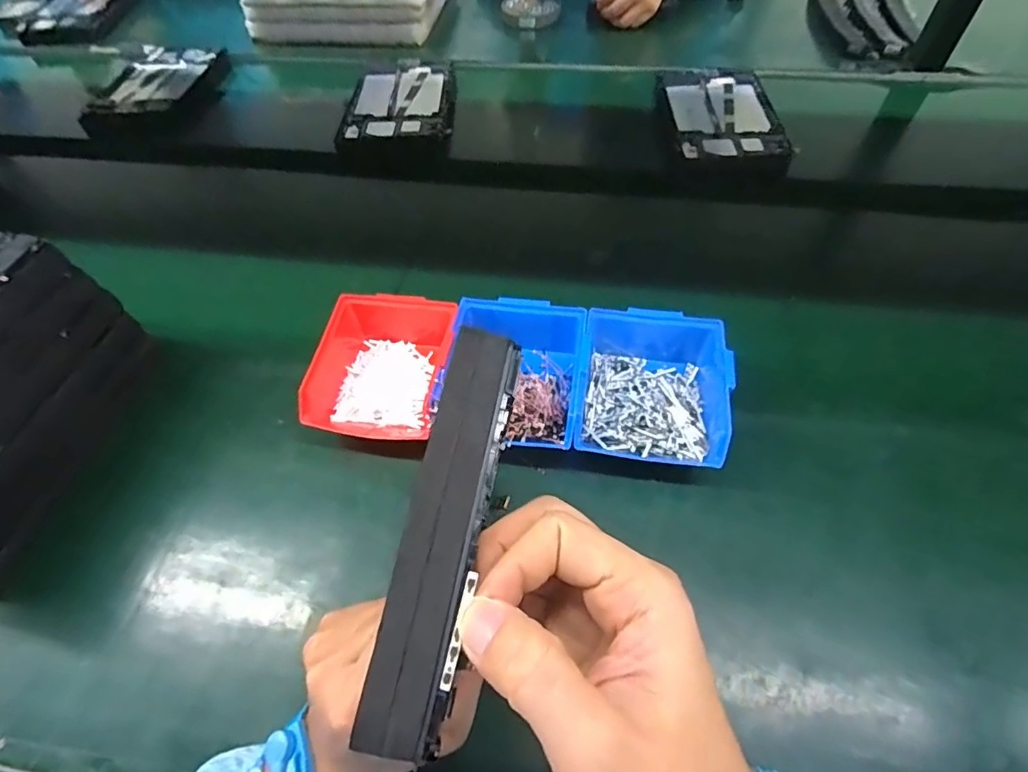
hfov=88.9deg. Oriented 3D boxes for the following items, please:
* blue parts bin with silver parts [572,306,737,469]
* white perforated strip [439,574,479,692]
[{"bbox_3d":[0.123,0.002,0.474,0.122,0.067,0.143,6,56,7],"label":"blue parts bin with silver parts"},{"bbox_3d":[-0.018,0.081,0.174,0.004,0.004,0.037,11,79,11],"label":"white perforated strip"}]

